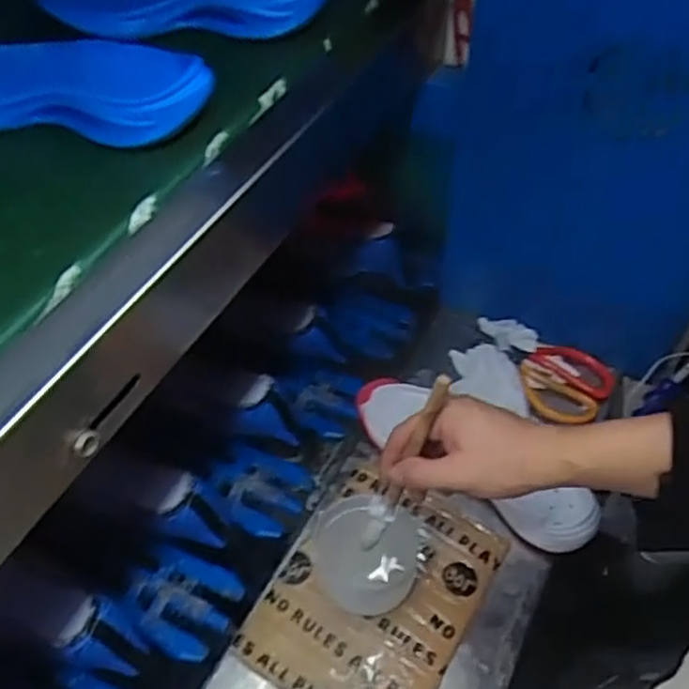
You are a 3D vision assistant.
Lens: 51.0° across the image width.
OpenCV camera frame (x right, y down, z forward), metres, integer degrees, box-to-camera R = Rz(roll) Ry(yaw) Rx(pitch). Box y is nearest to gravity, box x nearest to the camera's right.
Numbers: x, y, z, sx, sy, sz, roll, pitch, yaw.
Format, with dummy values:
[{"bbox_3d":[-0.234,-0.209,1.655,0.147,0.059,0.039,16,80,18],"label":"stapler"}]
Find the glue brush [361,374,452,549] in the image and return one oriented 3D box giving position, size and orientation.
[{"bbox_3d":[0.043,0.096,0.552,0.020,0.188,0.013,34,35,21],"label":"glue brush"}]

